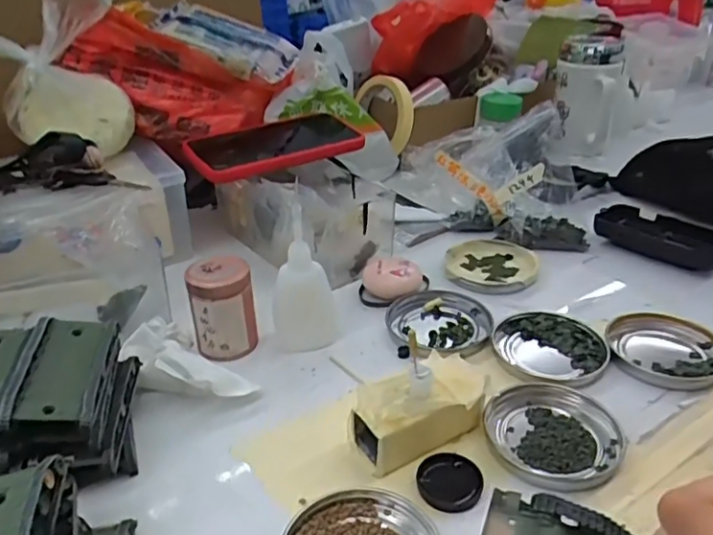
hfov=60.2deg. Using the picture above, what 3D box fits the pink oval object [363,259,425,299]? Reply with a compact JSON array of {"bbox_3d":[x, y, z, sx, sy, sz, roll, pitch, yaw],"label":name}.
[{"bbox_3d":[0.030,0.007,0.510,0.048,0.024,0.032,1,30,4],"label":"pink oval object"}]

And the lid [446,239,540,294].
[{"bbox_3d":[0.119,0.000,0.548,0.079,0.013,0.095,8,31,16],"label":"lid"}]

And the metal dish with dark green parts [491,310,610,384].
[{"bbox_3d":[0.137,0.056,0.444,0.077,0.008,0.081,-1,29,1],"label":"metal dish with dark green parts"}]

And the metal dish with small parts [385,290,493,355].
[{"bbox_3d":[0.066,0.042,0.479,0.075,0.017,0.071,-1,29,1],"label":"metal dish with small parts"}]

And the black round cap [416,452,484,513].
[{"bbox_3d":[0.051,0.117,0.341,0.035,0.004,0.037,-1,29,1],"label":"black round cap"}]

